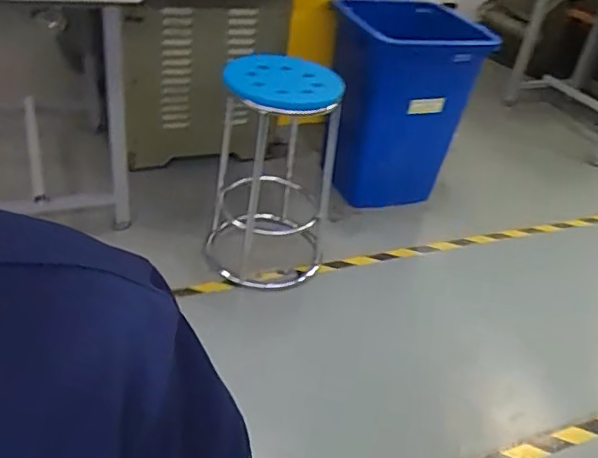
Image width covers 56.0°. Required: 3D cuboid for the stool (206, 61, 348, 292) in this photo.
[{"bbox_3d":[-0.071,-0.186,1.722,0.344,0.620,0.396,8,36,-1],"label":"stool"}]

